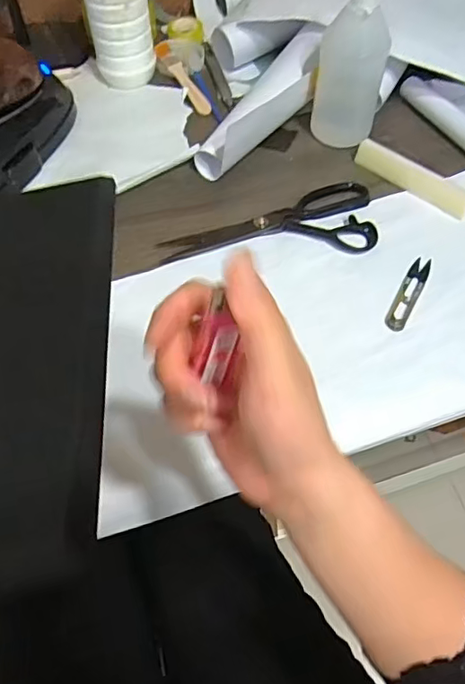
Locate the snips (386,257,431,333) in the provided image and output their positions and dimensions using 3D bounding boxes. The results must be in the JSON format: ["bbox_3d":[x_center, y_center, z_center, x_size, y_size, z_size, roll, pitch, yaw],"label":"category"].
[{"bbox_3d":[0.182,-0.051,0.574,0.021,0.006,0.101,25,62,15],"label":"snips"}]

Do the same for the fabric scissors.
[{"bbox_3d":[0.042,-0.127,0.613,0.238,0.015,0.087,-9,59,-5],"label":"fabric scissors"}]

